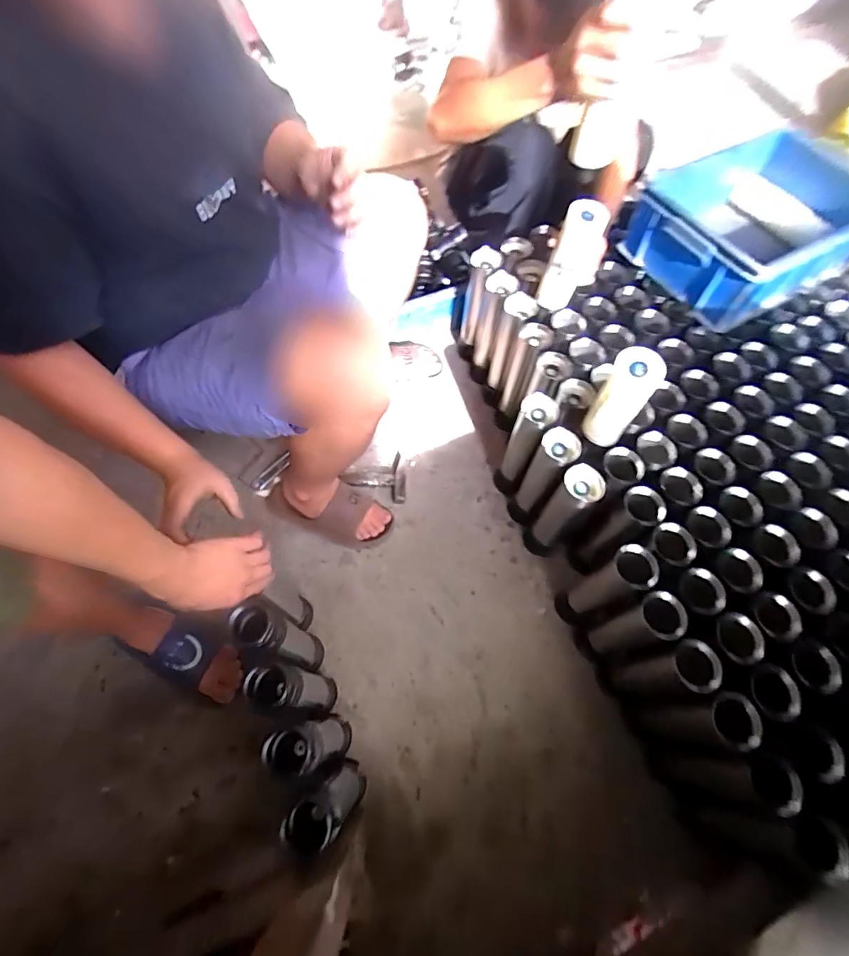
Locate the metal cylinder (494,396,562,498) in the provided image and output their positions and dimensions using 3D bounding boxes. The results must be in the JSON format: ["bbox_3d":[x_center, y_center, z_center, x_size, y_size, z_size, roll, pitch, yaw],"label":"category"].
[{"bbox_3d":[0.193,-0.053,0.947,0.069,0.287,0.077,23,65,10],"label":"metal cylinder"}]

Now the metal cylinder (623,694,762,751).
[{"bbox_3d":[0.399,0.377,0.732,0.060,0.276,0.062,1,63,-1],"label":"metal cylinder"}]

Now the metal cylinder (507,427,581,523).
[{"bbox_3d":[0.225,0.005,0.921,0.070,0.290,0.067,33,67,14],"label":"metal cylinder"}]

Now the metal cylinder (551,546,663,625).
[{"bbox_3d":[0.307,0.196,0.827,0.066,0.307,0.064,1,63,-1],"label":"metal cylinder"}]

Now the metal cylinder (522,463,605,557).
[{"bbox_3d":[0.255,0.068,0.892,0.067,0.281,0.065,37,68,16],"label":"metal cylinder"}]

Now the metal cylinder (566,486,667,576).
[{"bbox_3d":[0.335,0.101,0.866,0.079,0.271,0.074,1,63,-1],"label":"metal cylinder"}]

